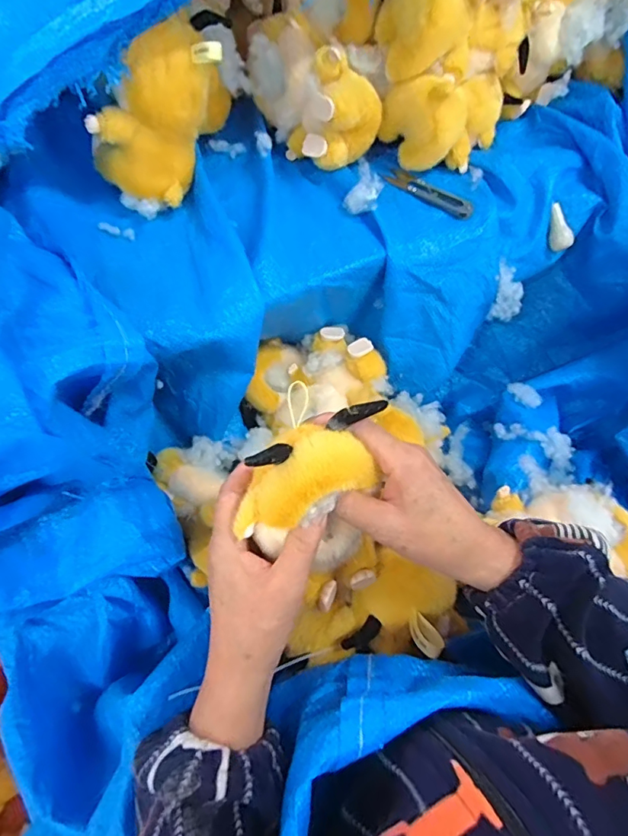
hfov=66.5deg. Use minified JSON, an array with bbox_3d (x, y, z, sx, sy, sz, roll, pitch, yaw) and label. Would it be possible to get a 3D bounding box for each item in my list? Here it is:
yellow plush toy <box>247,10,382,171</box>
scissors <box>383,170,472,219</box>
[{"bbox_3d":[-0.001,-0.310,0.461,0.068,0.087,0.117,-37,69,-20],"label":"yellow plush toy"},{"bbox_3d":[0.115,-0.225,0.480,0.094,0.007,0.020,36,66,16],"label":"scissors"}]

